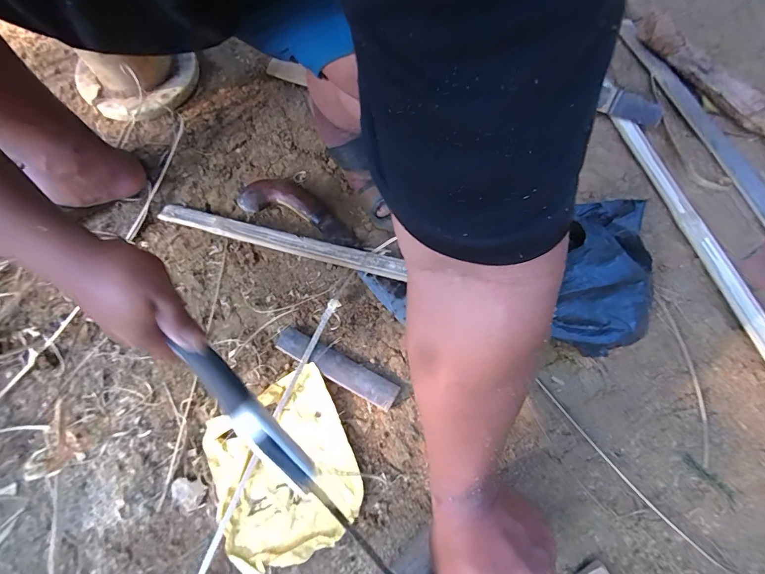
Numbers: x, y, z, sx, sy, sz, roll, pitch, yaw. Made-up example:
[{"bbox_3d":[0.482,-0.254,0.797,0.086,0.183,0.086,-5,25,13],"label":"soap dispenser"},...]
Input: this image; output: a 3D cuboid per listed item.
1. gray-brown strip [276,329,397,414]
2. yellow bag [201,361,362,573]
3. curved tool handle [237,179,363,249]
[{"bbox_3d":[-0.059,0.099,0.463,0.163,0.015,0.032,27,71,13],"label":"gray-brown strip"},{"bbox_3d":[-0.114,0.206,0.423,0.156,0.015,0.176,-23,68,-7],"label":"yellow bag"},{"bbox_3d":[-0.116,-0.115,0.556,0.196,0.035,0.072,21,69,11],"label":"curved tool handle"}]

